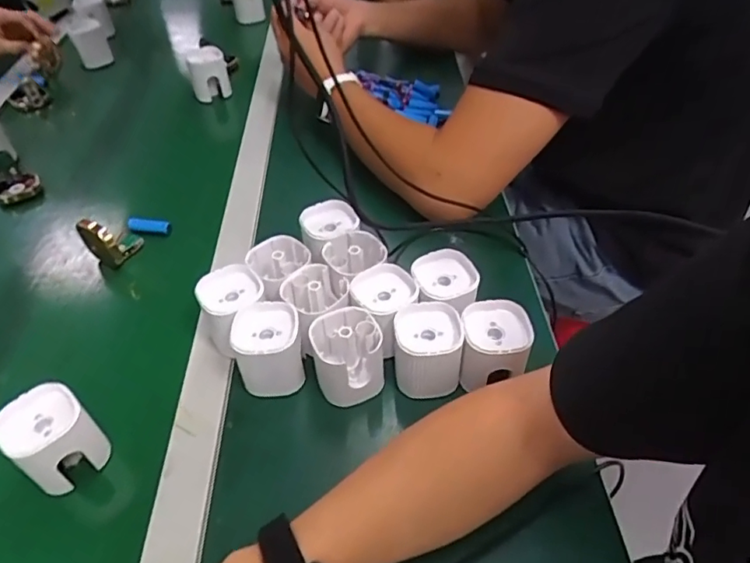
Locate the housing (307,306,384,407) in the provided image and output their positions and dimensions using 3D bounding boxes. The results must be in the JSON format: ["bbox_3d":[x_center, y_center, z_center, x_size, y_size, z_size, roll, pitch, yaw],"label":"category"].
[{"bbox_3d":[-0.023,0.062,0.462,0.058,0.063,0.055,-11,45,-9],"label":"housing"}]

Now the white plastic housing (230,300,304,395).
[{"bbox_3d":[-0.090,0.061,0.466,0.056,0.063,0.059,-9,44,-8],"label":"white plastic housing"}]

